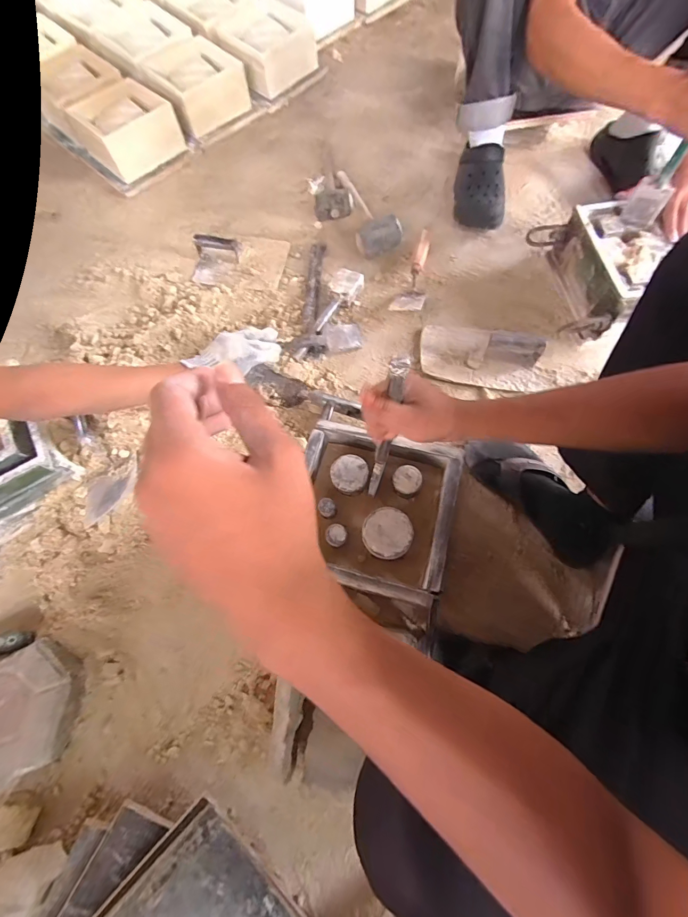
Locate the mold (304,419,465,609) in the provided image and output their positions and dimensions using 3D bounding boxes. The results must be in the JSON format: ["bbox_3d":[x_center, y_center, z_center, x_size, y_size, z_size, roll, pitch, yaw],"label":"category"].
[{"bbox_3d":[0.046,0.077,0.594,0.242,0.059,0.250,12,69,6],"label":"mold"}]

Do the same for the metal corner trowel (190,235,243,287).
[{"bbox_3d":[-0.307,-0.464,0.878,0.104,0.050,0.115,6,72,3],"label":"metal corner trowel"}]

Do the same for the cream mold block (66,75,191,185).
[{"bbox_3d":[-0.558,-0.850,0.972,0.216,0.113,0.196,43,78,13],"label":"cream mold block"}]

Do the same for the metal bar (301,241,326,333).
[{"bbox_3d":[-0.073,-0.412,0.875,0.034,0.025,0.270,4,72,3],"label":"metal bar"}]

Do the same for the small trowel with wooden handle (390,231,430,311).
[{"bbox_3d":[0.166,-0.418,0.846,0.069,0.042,0.247,18,74,7],"label":"small trowel with wooden handle"}]

